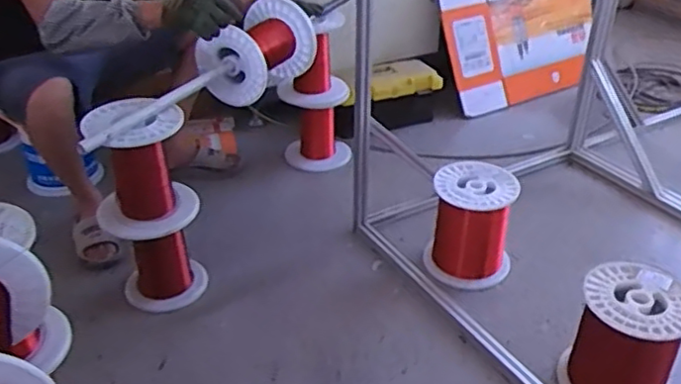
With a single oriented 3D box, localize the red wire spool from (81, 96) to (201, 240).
[{"bbox_3d":[-0.445,-0.055,1.423,0.216,0.256,0.193,-12,34,-19],"label":"red wire spool"}]

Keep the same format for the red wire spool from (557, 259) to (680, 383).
[{"bbox_3d":[0.559,0.293,1.252,0.203,0.238,0.215,-2,33,1],"label":"red wire spool"}]

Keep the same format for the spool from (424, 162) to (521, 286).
[{"bbox_3d":[0.325,0.079,1.585,0.208,0.238,0.185,7,33,10],"label":"spool"}]

